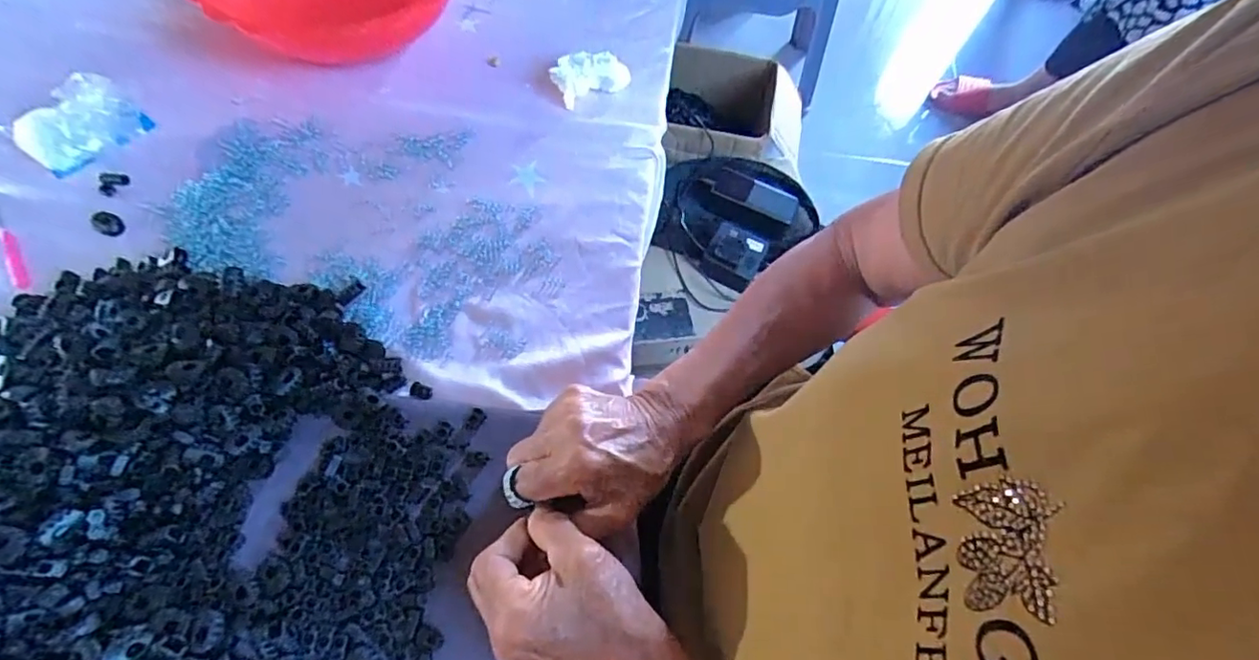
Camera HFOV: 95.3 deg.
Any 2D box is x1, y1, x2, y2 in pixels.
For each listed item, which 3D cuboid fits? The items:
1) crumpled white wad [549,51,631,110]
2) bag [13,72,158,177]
[{"bbox_3d":[-0.038,-0.247,0.550,0.073,0.027,0.044,-16,63,-12],"label":"crumpled white wad"},{"bbox_3d":[-0.450,-0.167,0.470,0.087,0.053,0.041,-33,68,-21],"label":"bag"}]

